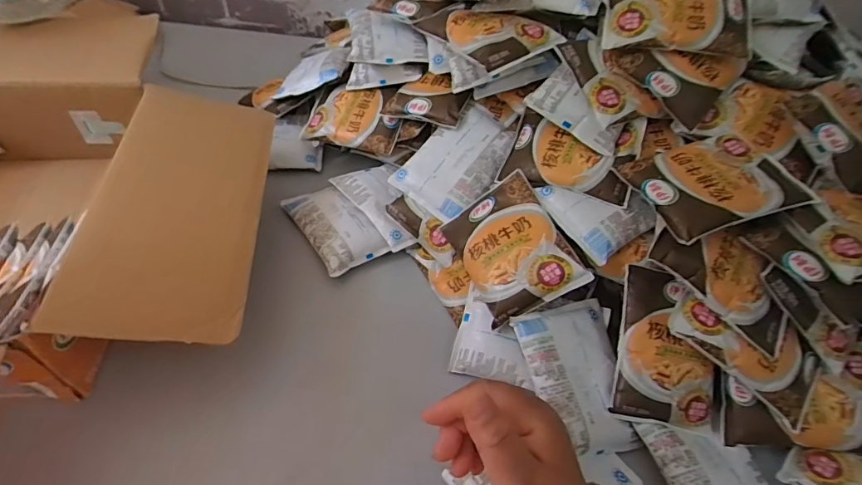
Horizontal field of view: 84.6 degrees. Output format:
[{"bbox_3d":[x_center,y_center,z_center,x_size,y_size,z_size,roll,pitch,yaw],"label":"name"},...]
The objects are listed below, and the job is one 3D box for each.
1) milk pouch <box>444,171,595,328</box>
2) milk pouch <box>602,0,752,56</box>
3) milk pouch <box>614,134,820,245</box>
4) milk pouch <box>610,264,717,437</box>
[{"bbox_3d":[0.072,0.004,0.447,0.096,0.018,0.128,-34,58,10],"label":"milk pouch"},{"bbox_3d":[0.236,-0.226,0.446,0.135,0.023,0.093,4,74,3],"label":"milk pouch"},{"bbox_3d":[0.243,-0.054,0.409,0.123,0.023,0.094,-12,52,-14],"label":"milk pouch"},{"bbox_3d":[0.202,0.089,0.399,0.086,0.017,0.125,11,78,-1],"label":"milk pouch"}]

